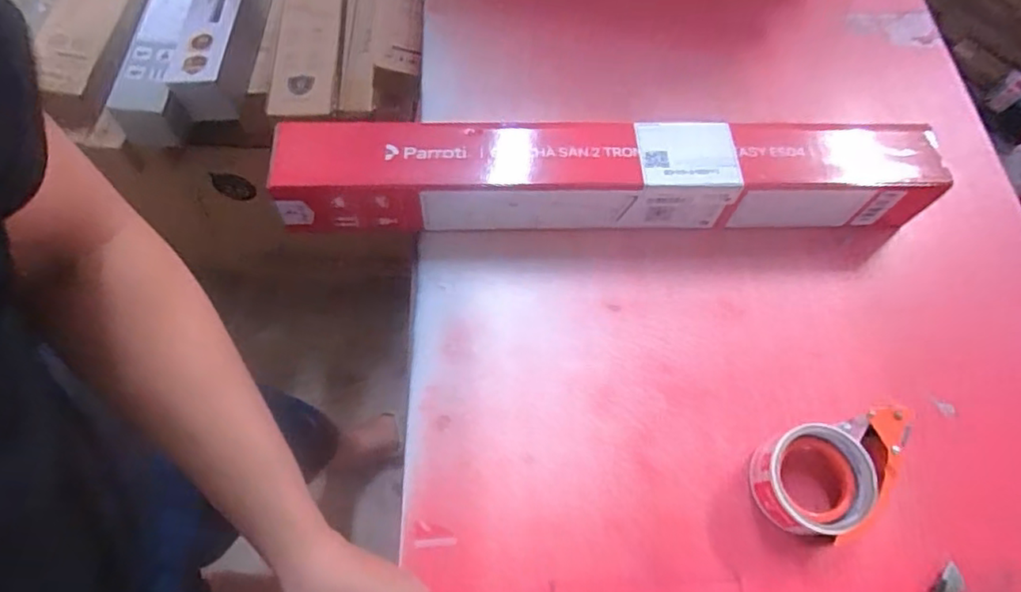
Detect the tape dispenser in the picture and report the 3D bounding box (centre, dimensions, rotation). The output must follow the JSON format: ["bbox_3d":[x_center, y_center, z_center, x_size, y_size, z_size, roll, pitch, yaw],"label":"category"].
[{"bbox_3d":[0.284,0.154,0.515,0.135,0.061,0.091,-19,67,-11],"label":"tape dispenser"}]

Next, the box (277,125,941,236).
[{"bbox_3d":[0.102,-0.124,0.623,0.655,0.095,0.081,-1,65,-3],"label":"box"}]

